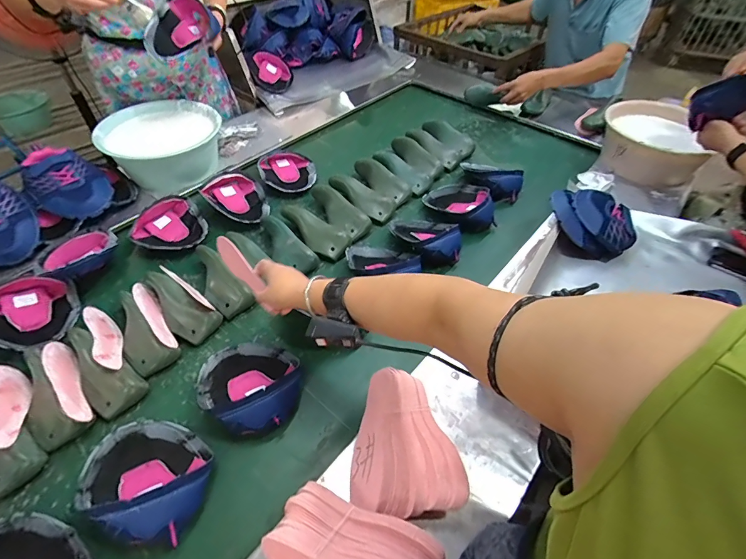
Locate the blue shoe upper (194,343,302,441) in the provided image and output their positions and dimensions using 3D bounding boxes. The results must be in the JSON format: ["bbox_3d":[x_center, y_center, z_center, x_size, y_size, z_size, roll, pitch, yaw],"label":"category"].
[{"bbox_3d":[-0.215,0.172,0.653,0.190,0.062,0.158,31,53,22],"label":"blue shoe upper"}]

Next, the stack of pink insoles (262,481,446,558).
[{"bbox_3d":[-0.020,0.333,0.456,0.201,0.078,0.092,7,17,25],"label":"stack of pink insoles"}]

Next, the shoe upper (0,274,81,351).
[{"bbox_3d":[-0.672,0.062,0.741,0.158,0.058,0.149,-23,53,-24],"label":"shoe upper"}]

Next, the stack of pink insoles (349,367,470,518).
[{"bbox_3d":[0.042,0.232,0.556,0.147,0.067,0.185,-2,48,-7],"label":"stack of pink insoles"}]

